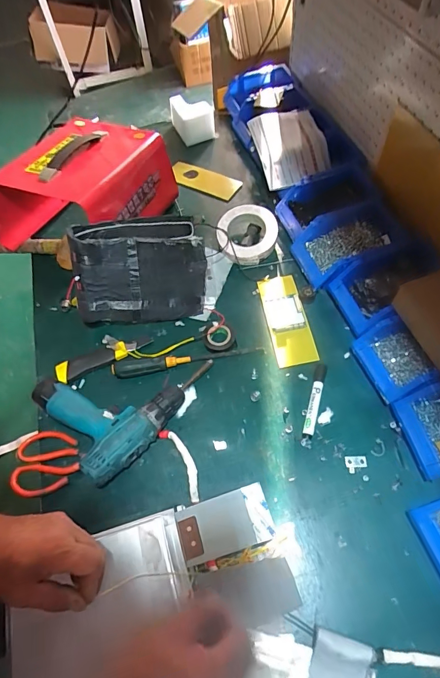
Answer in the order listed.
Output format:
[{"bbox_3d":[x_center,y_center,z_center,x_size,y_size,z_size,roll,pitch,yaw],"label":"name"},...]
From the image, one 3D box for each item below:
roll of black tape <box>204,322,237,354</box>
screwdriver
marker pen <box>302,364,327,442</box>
[{"bbox_3d":[-0.001,-0.003,0.691,0.056,0.018,0.059,-2,59,3],"label":"roll of black tape"},{"bbox_3d":[-0.056,0.029,0.665,0.259,0.023,0.029,-11,59,-2],"label":"screwdriver"},{"bbox_3d":[0.153,0.099,0.623,0.018,0.016,0.128,14,61,12],"label":"marker pen"}]

